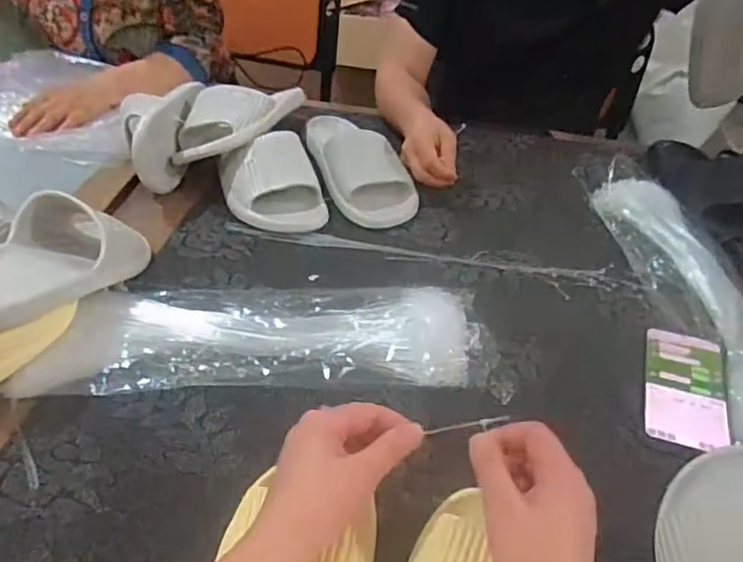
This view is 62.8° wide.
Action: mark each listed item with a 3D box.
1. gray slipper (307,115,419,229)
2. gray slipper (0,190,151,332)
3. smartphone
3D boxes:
[{"bbox_3d":[-0.019,-0.183,0.855,0.117,0.076,0.256,-8,41,-14],"label":"gray slipper"},{"bbox_3d":[-0.310,-0.026,0.571,0.091,0.086,0.223,13,26,11],"label":"gray slipper"},{"bbox_3d":[0.301,0.101,0.581,0.074,0.014,0.151,16,41,14],"label":"smartphone"}]

